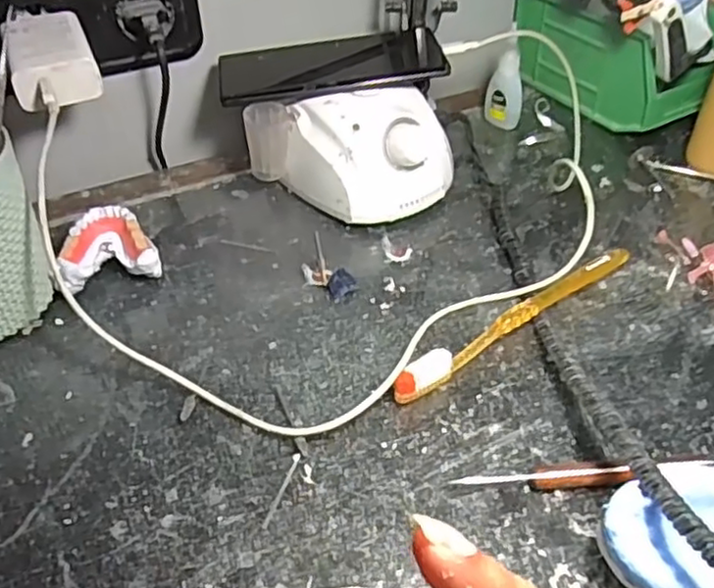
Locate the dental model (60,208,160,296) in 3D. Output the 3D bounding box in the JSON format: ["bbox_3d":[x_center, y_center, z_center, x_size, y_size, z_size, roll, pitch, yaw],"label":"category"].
[{"bbox_3d":[-0.164,-0.028,0.458,0.058,0.035,0.055,-17,45,-17],"label":"dental model"}]

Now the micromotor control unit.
[{"bbox_3d":[0.012,-0.098,0.496,0.112,0.079,0.074,-14,44,-14],"label":"micromotor control unit"}]

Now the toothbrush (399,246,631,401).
[{"bbox_3d":[0.098,0.016,0.417,0.188,0.019,0.013,-27,49,-26],"label":"toothbrush"}]

